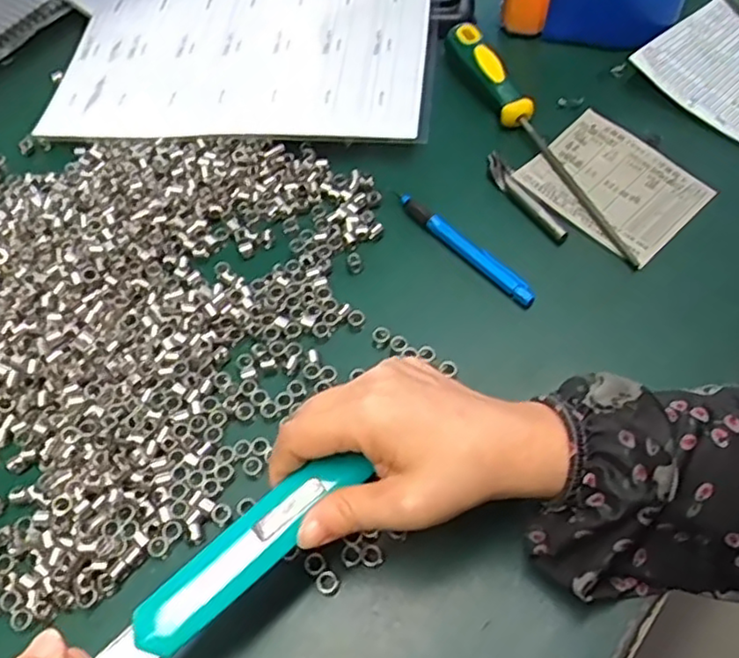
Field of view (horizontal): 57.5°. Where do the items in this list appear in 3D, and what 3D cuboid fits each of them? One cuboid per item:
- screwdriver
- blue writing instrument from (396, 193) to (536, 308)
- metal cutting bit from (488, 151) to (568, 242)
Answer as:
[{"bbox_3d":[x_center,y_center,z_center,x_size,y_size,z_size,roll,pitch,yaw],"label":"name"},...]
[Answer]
[{"bbox_3d":[0.114,-0.140,0.471,0.023,0.024,0.237,-21,61,-10],"label":"screwdriver"},{"bbox_3d":[0.062,-0.055,0.438,0.012,0.012,0.116,-37,65,-18],"label":"blue writing instrument"},{"bbox_3d":[0.104,-0.090,0.457,0.011,0.009,0.085,-25,61,-12],"label":"metal cutting bit"}]

